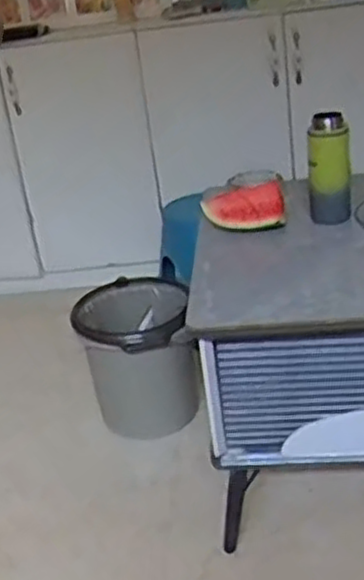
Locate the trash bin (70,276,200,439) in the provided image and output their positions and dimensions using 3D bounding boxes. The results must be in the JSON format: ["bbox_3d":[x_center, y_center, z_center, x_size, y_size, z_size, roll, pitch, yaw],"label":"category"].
[{"bbox_3d":[-0.098,0.144,1.715,0.248,0.272,0.321,-7,25,0],"label":"trash bin"}]

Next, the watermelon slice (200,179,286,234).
[{"bbox_3d":[0.117,-0.150,1.435,0.162,0.078,0.086,-5,25,4],"label":"watermelon slice"}]

